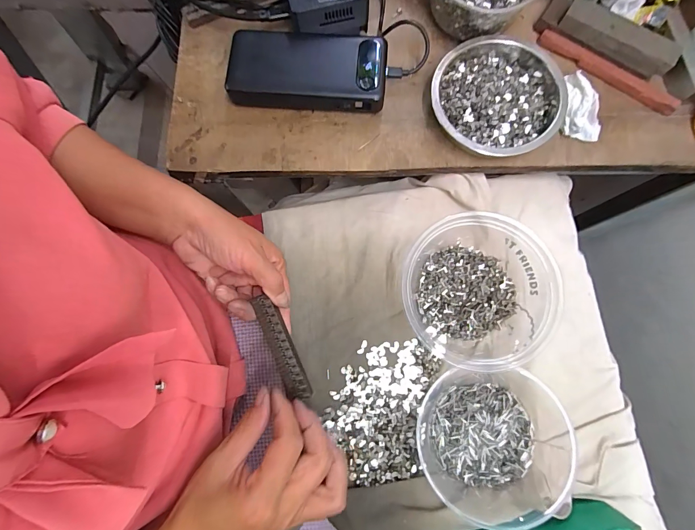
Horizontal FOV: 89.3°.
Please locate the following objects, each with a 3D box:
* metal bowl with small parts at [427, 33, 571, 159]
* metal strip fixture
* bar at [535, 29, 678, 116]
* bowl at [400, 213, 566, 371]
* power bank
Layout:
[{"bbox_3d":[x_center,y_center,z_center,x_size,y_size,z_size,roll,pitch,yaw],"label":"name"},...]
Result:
[{"bbox_3d":[0.144,-0.161,0.342,0.119,0.032,0.122,0,79,1],"label":"metal bowl with small parts"},{"bbox_3d":[-0.058,0.072,0.307,0.021,0.005,0.094,-23,91,-3],"label":"metal strip fixture"},{"bbox_3d":[0.263,-0.197,0.356,0.147,0.012,0.014,36,82,7],"label":"bar"},{"bbox_3d":[0.126,0.021,0.329,0.141,0.061,0.135,0,79,1],"label":"bowl"},{"bbox_3d":[-0.040,-0.196,0.357,0.154,0.027,0.074,5,79,2],"label":"power bank"}]

